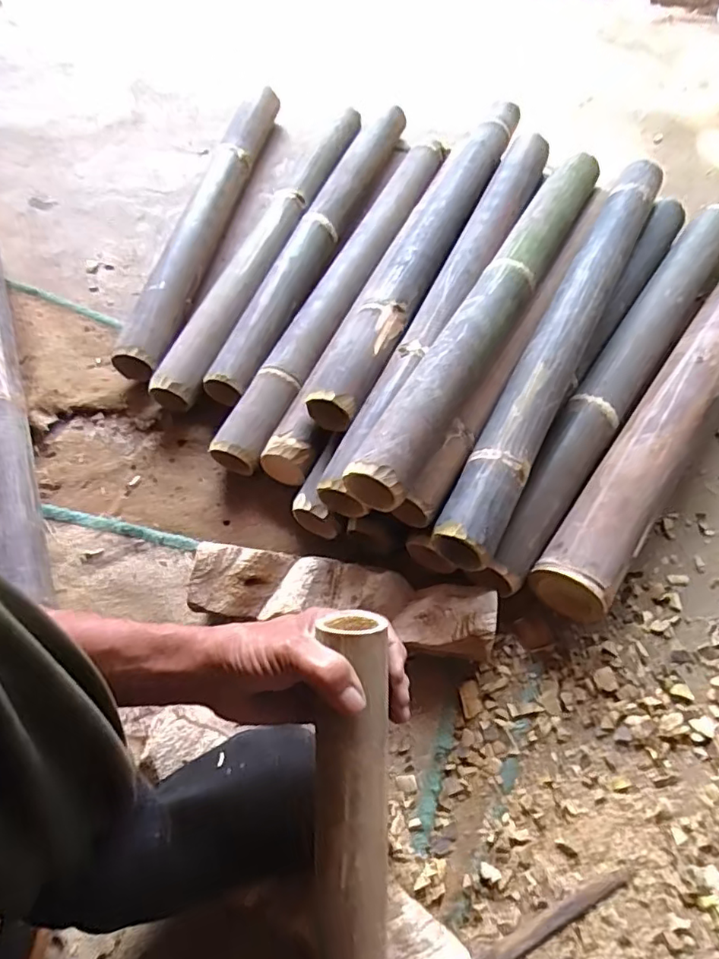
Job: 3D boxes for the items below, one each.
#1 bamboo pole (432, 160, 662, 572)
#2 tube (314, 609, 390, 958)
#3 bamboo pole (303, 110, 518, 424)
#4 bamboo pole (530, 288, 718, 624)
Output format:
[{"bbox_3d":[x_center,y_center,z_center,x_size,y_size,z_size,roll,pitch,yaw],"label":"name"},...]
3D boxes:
[{"bbox_3d":[0.239,-0.167,0.655,0.058,0.066,0.626,24,64,17],"label":"bamboo pole"},{"bbox_3d":[-0.006,0.218,0.400,0.048,0.042,0.228,2,84,3],"label":"tube"},{"bbox_3d":[0.100,-0.318,0.759,0.055,0.065,0.644,21,63,15],"label":"bamboo pole"},{"bbox_3d":[0.482,-0.215,0.733,0.079,0.081,0.956,32,67,20],"label":"bamboo pole"}]

